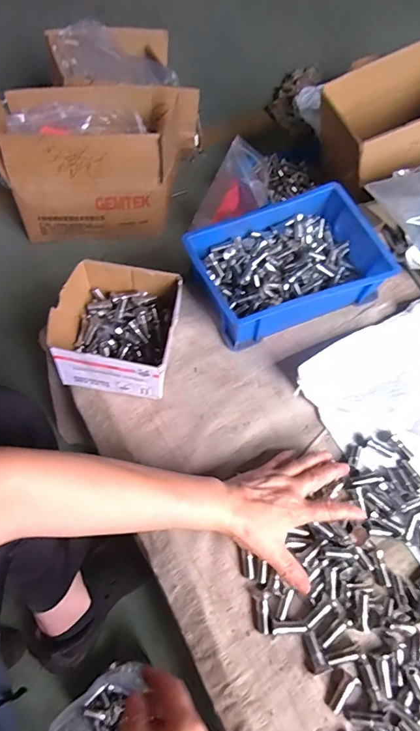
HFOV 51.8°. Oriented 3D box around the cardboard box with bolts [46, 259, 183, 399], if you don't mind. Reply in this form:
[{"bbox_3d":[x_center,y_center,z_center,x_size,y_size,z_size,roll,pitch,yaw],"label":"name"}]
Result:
[{"bbox_3d":[-0.116,-0.046,0.558,0.141,0.084,0.148,9,58,3],"label":"cardboard box with bolts"}]

